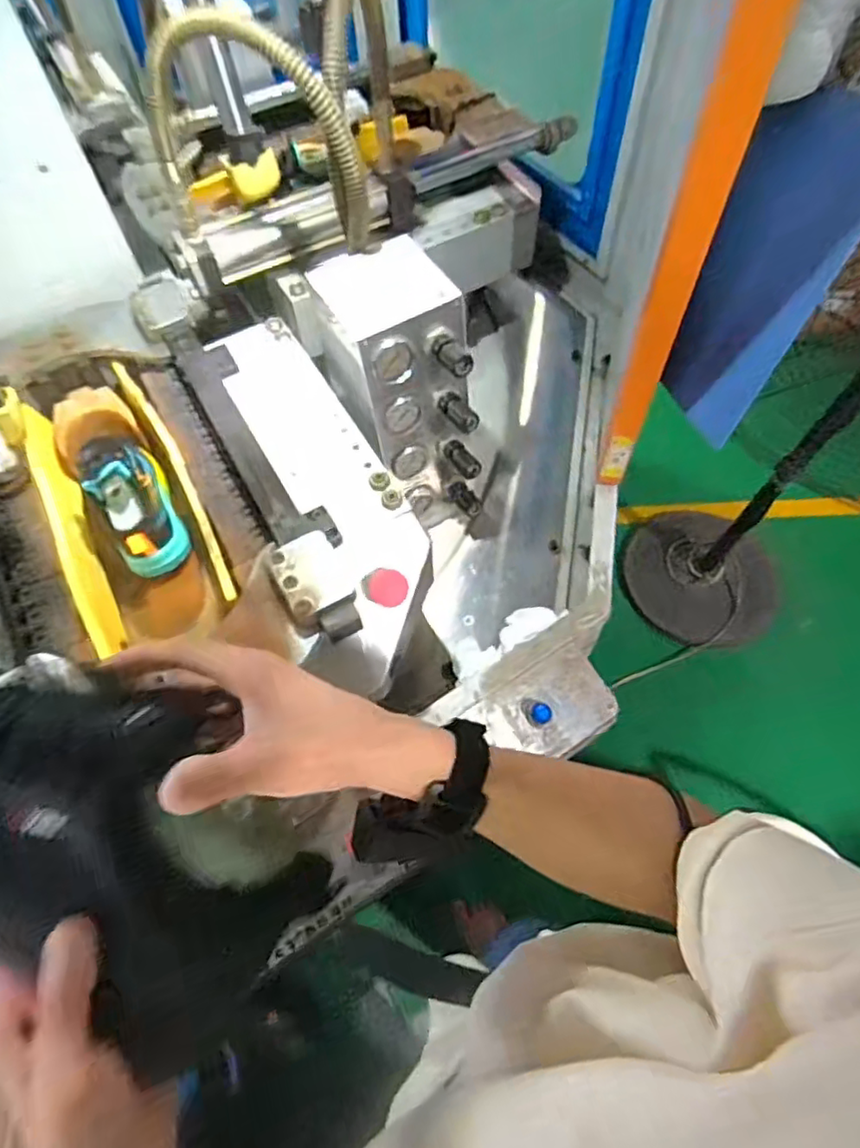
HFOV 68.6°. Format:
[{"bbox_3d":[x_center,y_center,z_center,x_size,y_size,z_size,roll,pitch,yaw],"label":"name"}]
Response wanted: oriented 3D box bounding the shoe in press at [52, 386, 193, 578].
[{"bbox_3d":[-0.370,-0.120,0.748,0.092,0.106,0.248,-32,65,-15],"label":"shoe in press"}]

